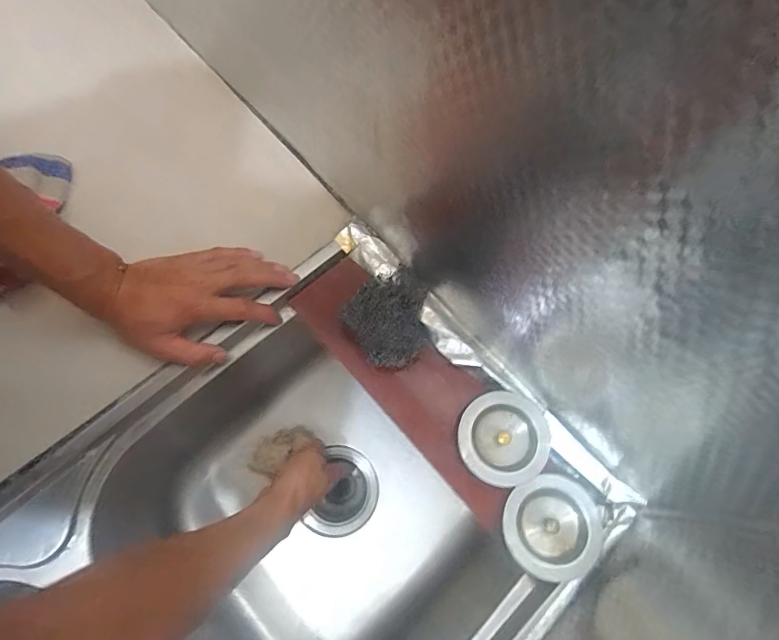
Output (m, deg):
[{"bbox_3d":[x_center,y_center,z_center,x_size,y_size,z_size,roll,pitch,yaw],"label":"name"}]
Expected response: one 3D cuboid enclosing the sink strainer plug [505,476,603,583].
[{"bbox_3d":[0.149,0.189,0.396,0.086,0.016,0.082,1,72,-2],"label":"sink strainer plug"}]

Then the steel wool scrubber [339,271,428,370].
[{"bbox_3d":[0.003,-0.004,0.435,0.082,0.030,0.095,32,73,8],"label":"steel wool scrubber"}]

